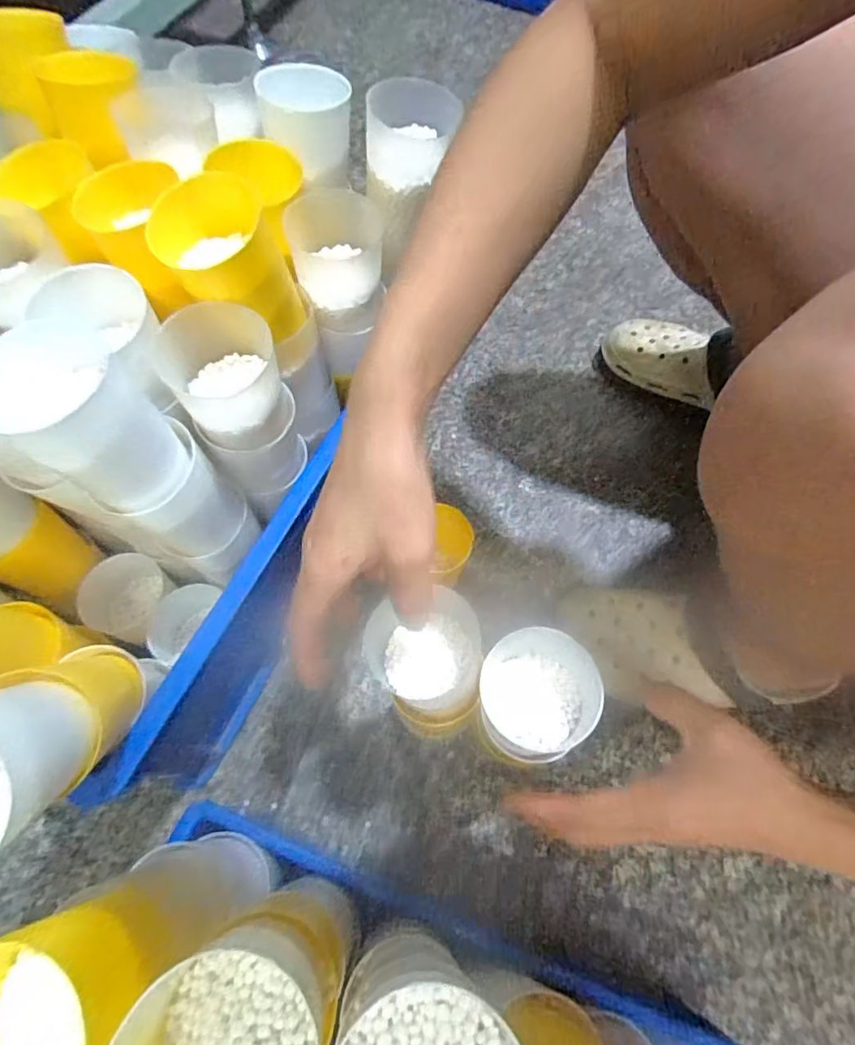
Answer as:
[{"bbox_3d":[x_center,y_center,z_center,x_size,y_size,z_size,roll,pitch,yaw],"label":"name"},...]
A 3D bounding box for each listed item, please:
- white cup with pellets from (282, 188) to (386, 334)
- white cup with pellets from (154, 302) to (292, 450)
[{"bbox_3d":[-0.066,-0.182,0.379,0.069,0.077,0.068,-35,62,-17],"label":"white cup with pellets"},{"bbox_3d":[-0.119,-0.087,0.321,0.066,0.061,0.061,-24,67,-13],"label":"white cup with pellets"}]

